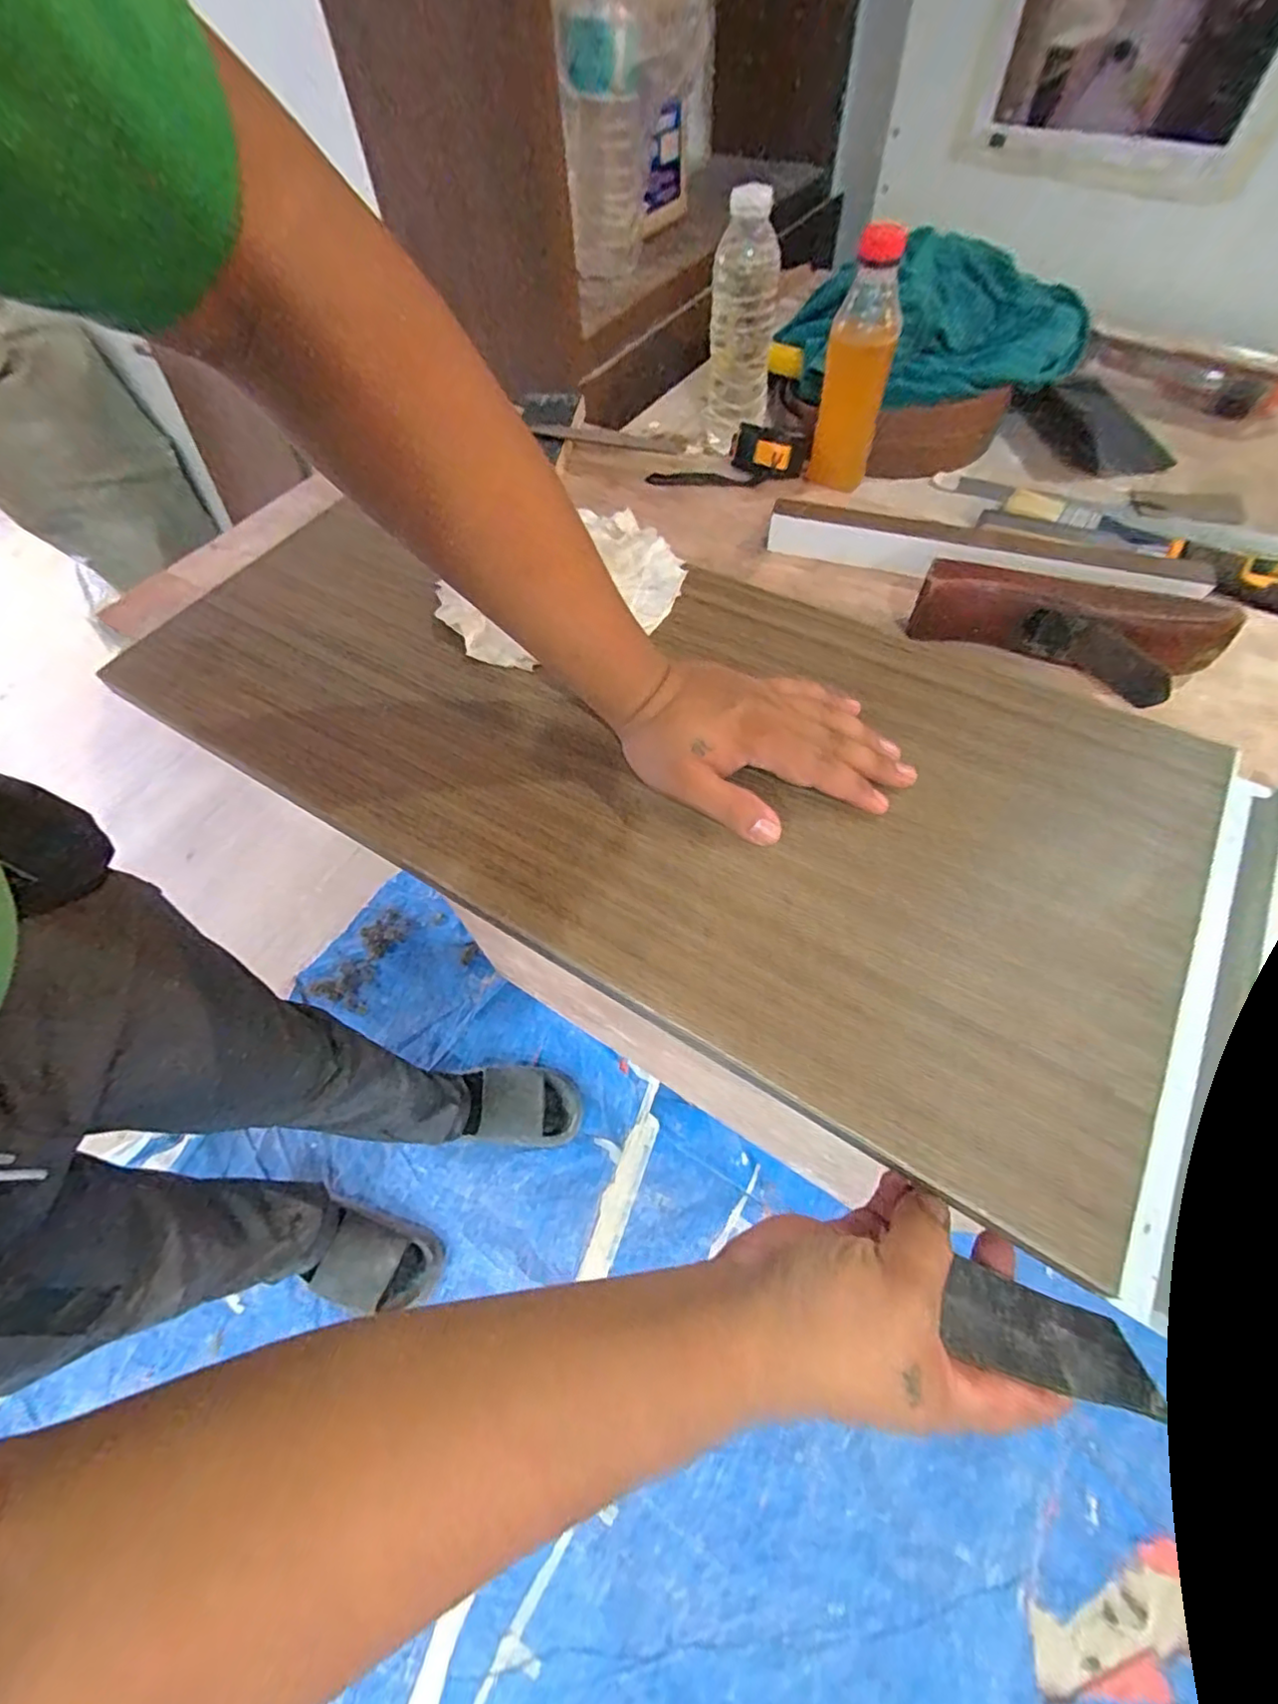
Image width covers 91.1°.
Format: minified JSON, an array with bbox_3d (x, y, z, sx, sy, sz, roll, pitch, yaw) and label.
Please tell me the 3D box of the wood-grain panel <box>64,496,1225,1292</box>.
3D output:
[{"bbox_3d":[-0.026,-0.086,0.419,0.684,0.022,0.319,24,60,17],"label":"wood-grain panel"}]

